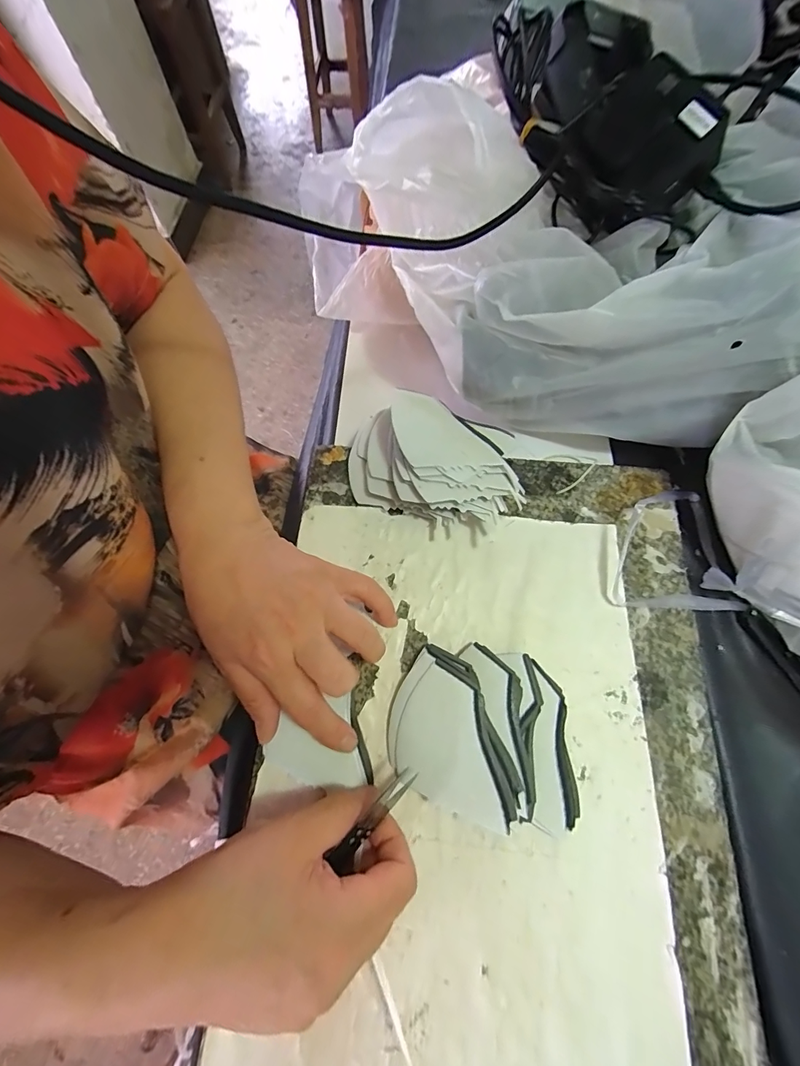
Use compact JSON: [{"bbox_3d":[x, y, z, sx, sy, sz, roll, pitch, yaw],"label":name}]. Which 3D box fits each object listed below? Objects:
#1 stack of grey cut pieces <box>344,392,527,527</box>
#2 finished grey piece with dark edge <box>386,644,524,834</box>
[{"bbox_3d":[0.028,-0.059,0.315,0.139,0.053,0.087,13,70,5],"label":"stack of grey cut pieces"},{"bbox_3d":[0.038,0.127,0.260,0.087,0.022,0.080,25,72,10],"label":"finished grey piece with dark edge"}]

